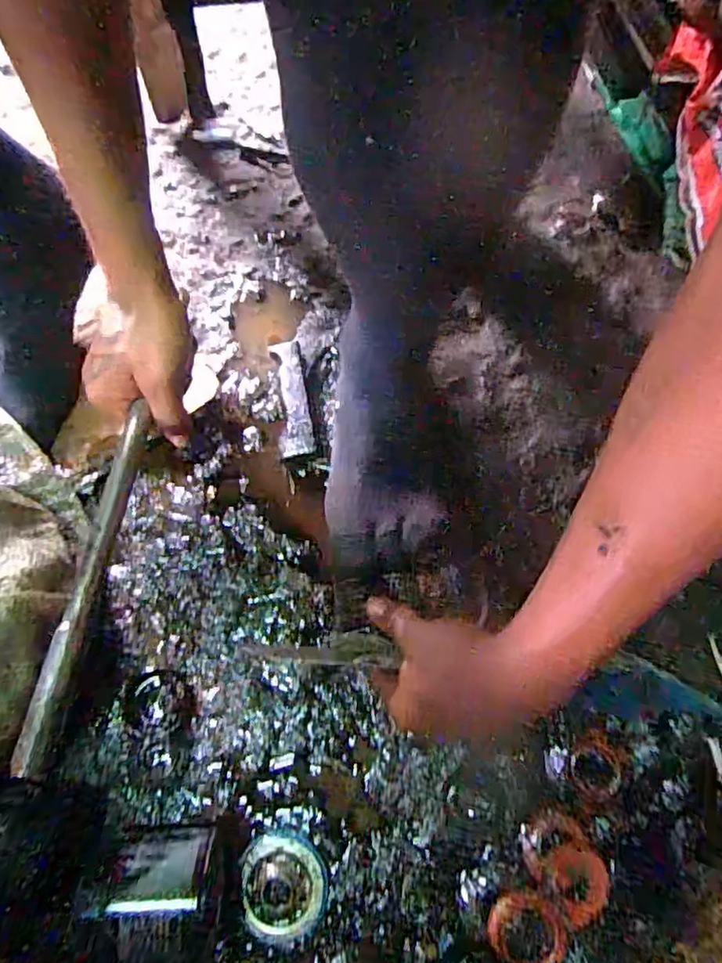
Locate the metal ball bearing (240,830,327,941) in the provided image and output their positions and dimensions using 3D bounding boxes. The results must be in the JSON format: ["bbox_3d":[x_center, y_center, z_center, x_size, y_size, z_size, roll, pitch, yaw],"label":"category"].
[{"bbox_3d":[-0.054,0.279,0.416,0.057,0.010,0.062,-8,71,-4],"label":"metal ball bearing"}]

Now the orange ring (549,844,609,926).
[{"bbox_3d":[0.152,0.277,0.416,0.038,0.004,0.042,-32,74,-11],"label":"orange ring"}]

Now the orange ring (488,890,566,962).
[{"bbox_3d":[0.112,0.306,0.406,0.050,0.007,0.045,28,73,9],"label":"orange ring"}]

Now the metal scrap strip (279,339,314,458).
[{"bbox_3d":[-0.061,-0.076,0.550,0.027,0.020,0.117,-5,71,-2],"label":"metal scrap strip"}]

